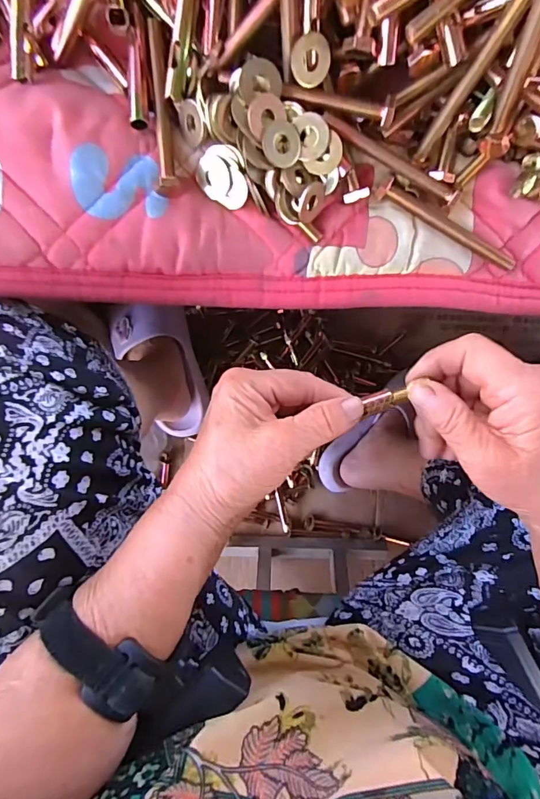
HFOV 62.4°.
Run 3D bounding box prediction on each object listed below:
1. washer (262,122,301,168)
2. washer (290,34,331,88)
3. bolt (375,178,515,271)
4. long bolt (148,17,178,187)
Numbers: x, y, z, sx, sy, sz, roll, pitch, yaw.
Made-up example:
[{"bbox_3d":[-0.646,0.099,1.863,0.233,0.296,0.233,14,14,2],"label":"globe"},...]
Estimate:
[{"bbox_3d":[0.007,-0.149,0.261,0.024,0.004,0.024,-51,125,-3],"label":"washer"},{"bbox_3d":[0.023,-0.192,0.255,0.022,0.004,0.024,-5,130,-6],"label":"washer"},{"bbox_3d":[0.117,-0.114,0.294,0.103,0.008,0.011,29,86,-2],"label":"bolt"},{"bbox_3d":[-0.067,-0.181,0.274,0.010,0.008,0.103,-6,88,-4],"label":"long bolt"}]

